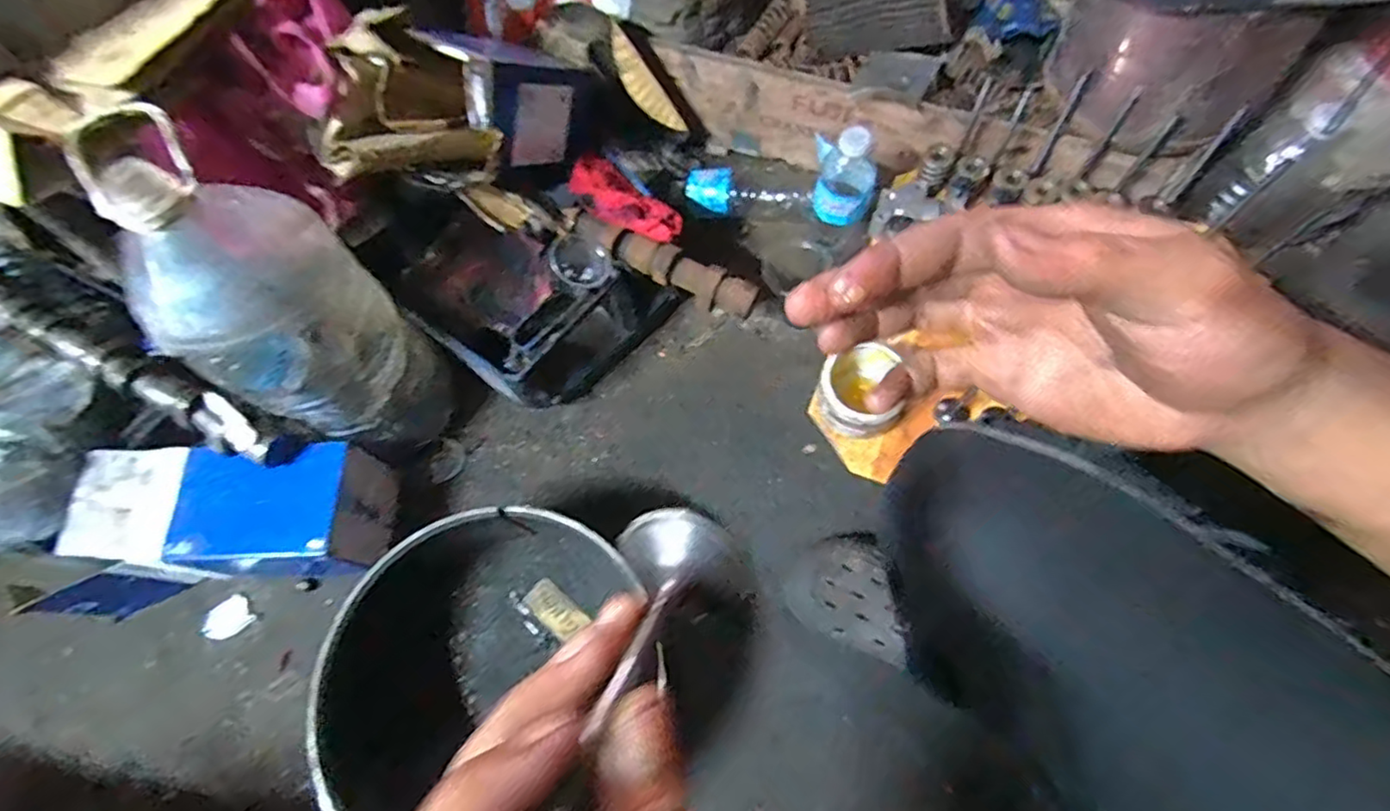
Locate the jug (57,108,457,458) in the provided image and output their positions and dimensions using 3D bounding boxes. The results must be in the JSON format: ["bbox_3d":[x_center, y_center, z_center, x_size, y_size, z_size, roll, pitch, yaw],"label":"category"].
[{"bbox_3d":[-0.378,-0.078,0.624,0.144,0.363,0.170,10,70,6],"label":"jug"}]

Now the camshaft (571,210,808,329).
[{"bbox_3d":[-0.032,-0.159,0.731,0.245,0.040,0.046,22,72,10],"label":"camshaft"}]

